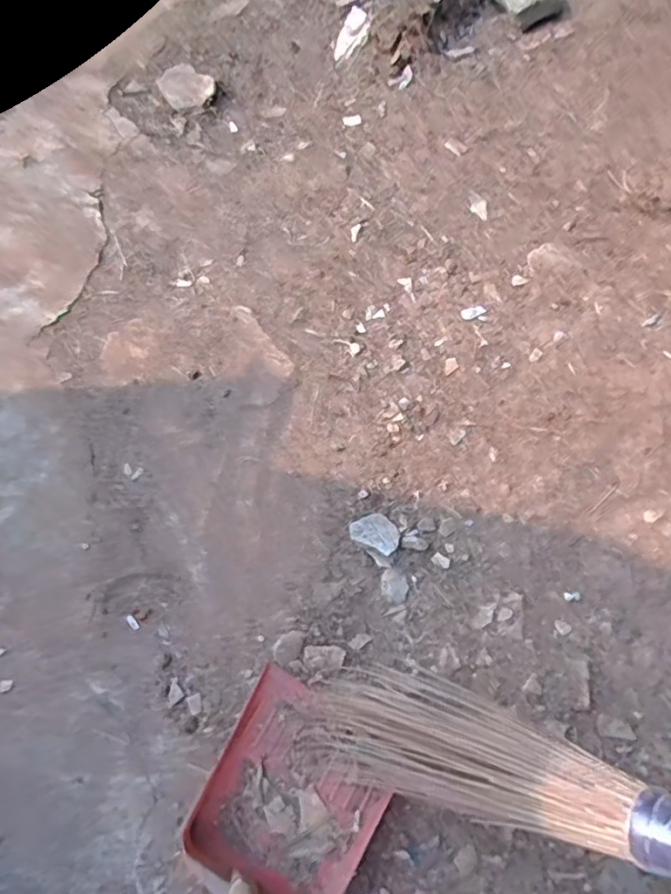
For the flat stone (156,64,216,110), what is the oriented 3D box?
[{"bbox_3d":[-0.380,-0.925,1.523,0.128,0.019,0.142,-25,68,-8],"label":"flat stone"}]

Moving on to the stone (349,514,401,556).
[{"bbox_3d":[0.072,0.150,1.047,0.085,0.021,0.062,25,70,13],"label":"stone"}]

